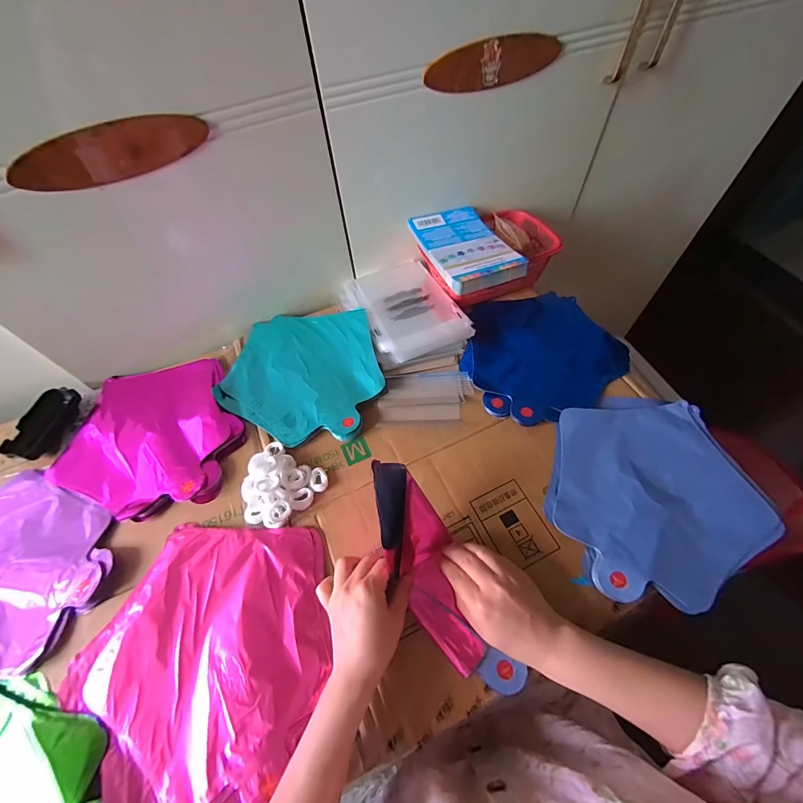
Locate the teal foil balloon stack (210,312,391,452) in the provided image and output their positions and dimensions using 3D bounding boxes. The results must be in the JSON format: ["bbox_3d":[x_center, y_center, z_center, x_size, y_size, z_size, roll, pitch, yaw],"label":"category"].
[{"bbox_3d":[-0.145,-0.046,0.535,0.229,0.018,0.223,2,58,4],"label":"teal foil balloon stack"}]

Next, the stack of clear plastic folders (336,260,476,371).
[{"bbox_3d":[0.003,-0.153,0.602,0.155,0.023,0.215,-22,59,-11],"label":"stack of clear plastic folders"}]

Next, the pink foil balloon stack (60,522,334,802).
[{"bbox_3d":[-0.197,0.251,0.356,0.240,0.010,0.245,2,58,3],"label":"pink foil balloon stack"}]

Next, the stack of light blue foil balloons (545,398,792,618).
[{"bbox_3d":[0.291,0.098,0.430,0.244,0.014,0.223,-26,60,-13],"label":"stack of light blue foil balloons"}]

